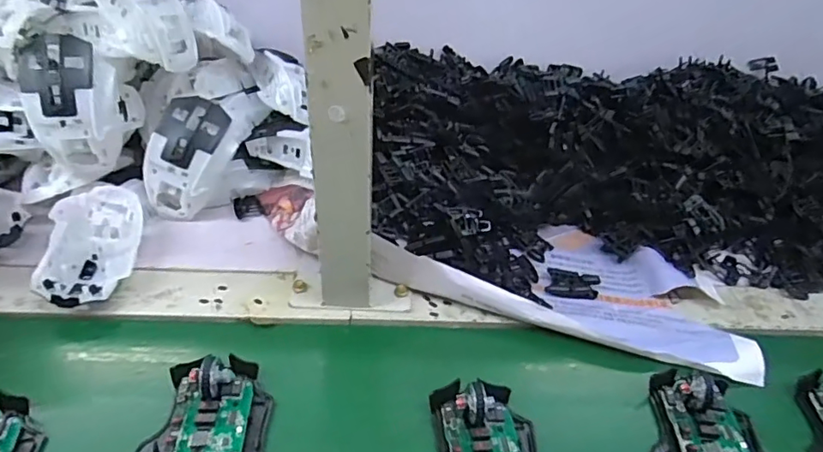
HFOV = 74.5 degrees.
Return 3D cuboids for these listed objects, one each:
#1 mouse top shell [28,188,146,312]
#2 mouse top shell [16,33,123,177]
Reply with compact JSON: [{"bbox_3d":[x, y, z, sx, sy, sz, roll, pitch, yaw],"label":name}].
[{"bbox_3d":[-0.255,0.018,0.437,0.062,0.044,0.118,-5,40,-13],"label":"mouse top shell"},{"bbox_3d":[-0.274,-0.096,0.445,0.065,0.117,0.037,-10,23,-15],"label":"mouse top shell"}]

